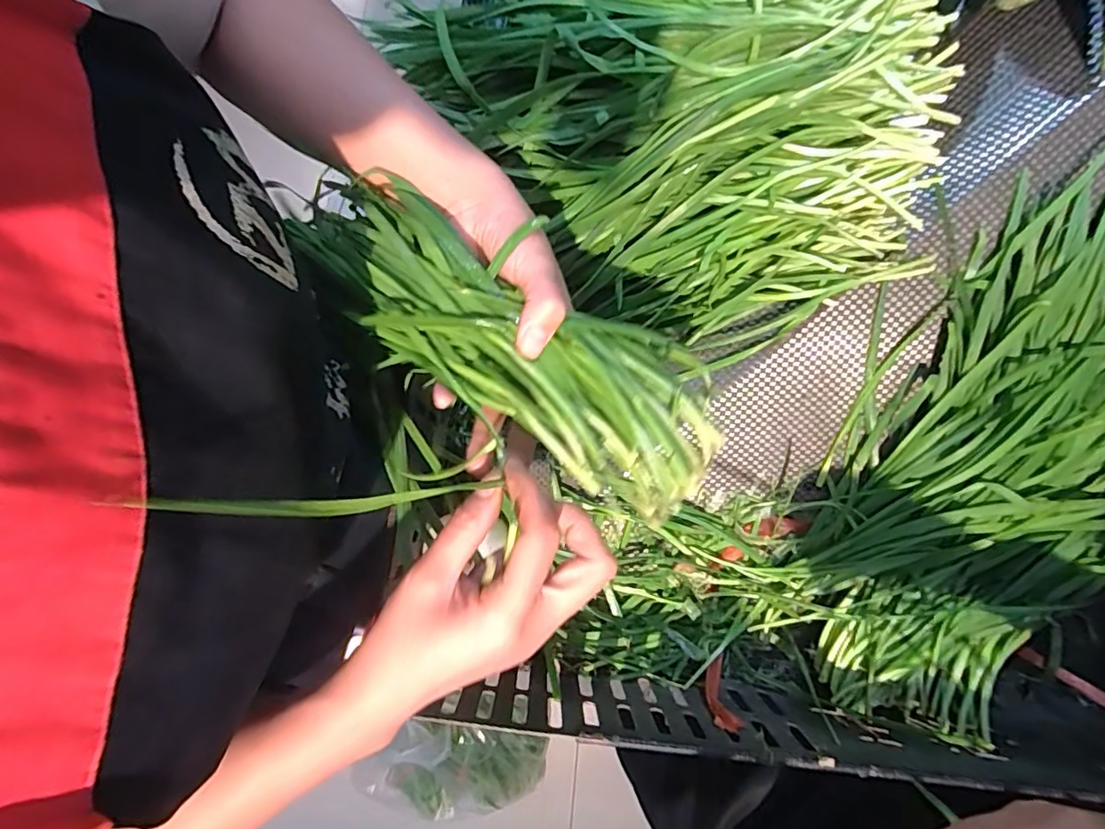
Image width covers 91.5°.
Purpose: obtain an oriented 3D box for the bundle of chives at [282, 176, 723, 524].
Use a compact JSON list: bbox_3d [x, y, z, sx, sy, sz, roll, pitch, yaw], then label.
[{"bbox_3d":[-0.027,-0.048,0.303,0.260,0.057,0.089,33,80,16],"label":"bundle of chives"}]

